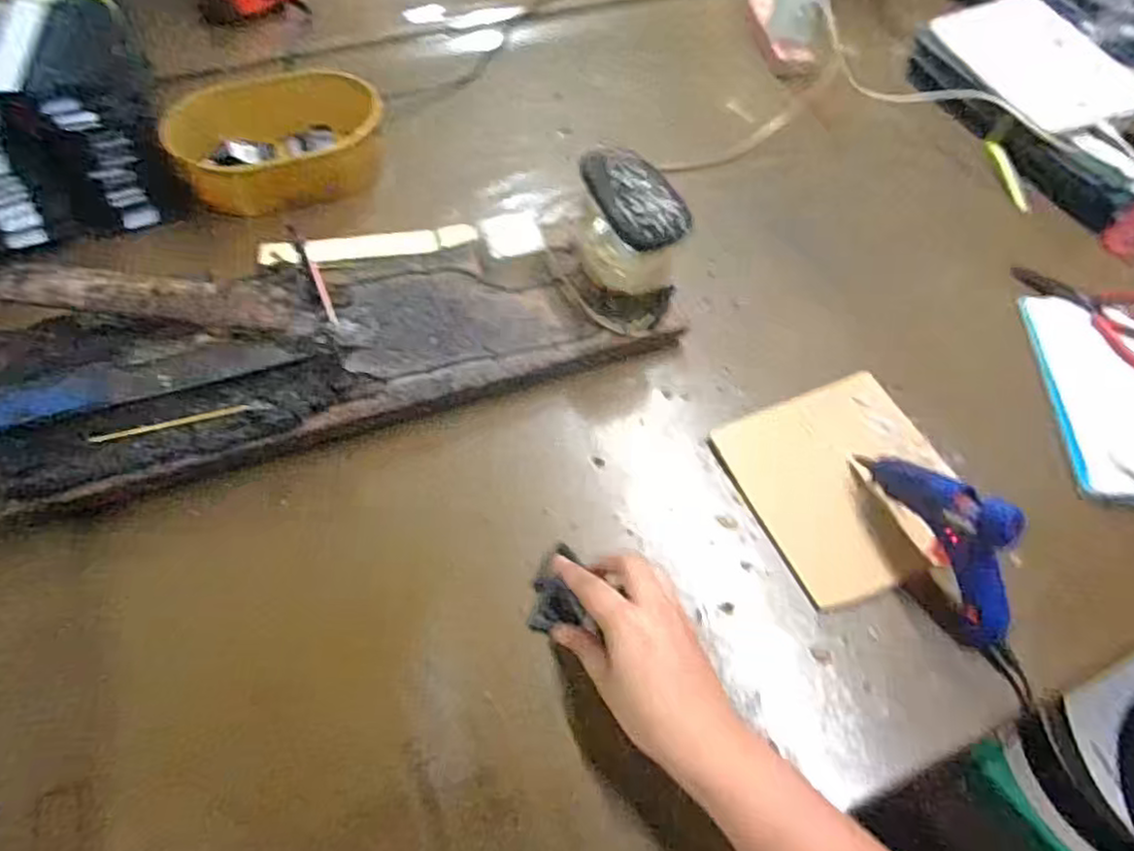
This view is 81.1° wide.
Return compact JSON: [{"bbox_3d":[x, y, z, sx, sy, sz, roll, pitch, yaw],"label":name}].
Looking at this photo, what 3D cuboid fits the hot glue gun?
[{"bbox_3d":[0.251,0.068,0.435,0.024,0.089,0.138,-20,61,-16],"label":"hot glue gun"}]

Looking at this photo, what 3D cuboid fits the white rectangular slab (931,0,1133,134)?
[{"bbox_3d":[0.537,-0.410,0.749,0.124,0.015,0.224,-25,65,-2],"label":"white rectangular slab"}]

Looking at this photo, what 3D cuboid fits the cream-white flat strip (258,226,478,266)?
[{"bbox_3d":[-0.166,-0.158,0.579,0.180,0.004,0.026,-13,61,-24],"label":"cream-white flat strip"}]

